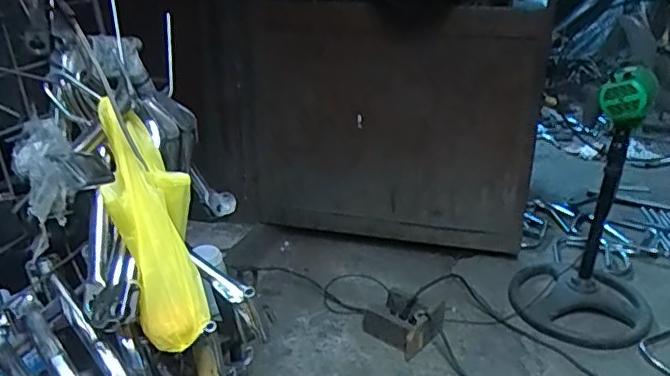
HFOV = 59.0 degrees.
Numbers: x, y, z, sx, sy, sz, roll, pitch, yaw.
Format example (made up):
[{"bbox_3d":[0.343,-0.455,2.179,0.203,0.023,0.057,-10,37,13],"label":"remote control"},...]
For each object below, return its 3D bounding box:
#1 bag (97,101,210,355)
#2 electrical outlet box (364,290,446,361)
[{"bbox_3d":[-0.199,0.044,0.654,0.095,0.276,0.060,-13,4,-32],"label":"bag"},{"bbox_3d":[0.195,0.383,1.766,0.158,0.114,0.225,-23,32,-40],"label":"electrical outlet box"}]

